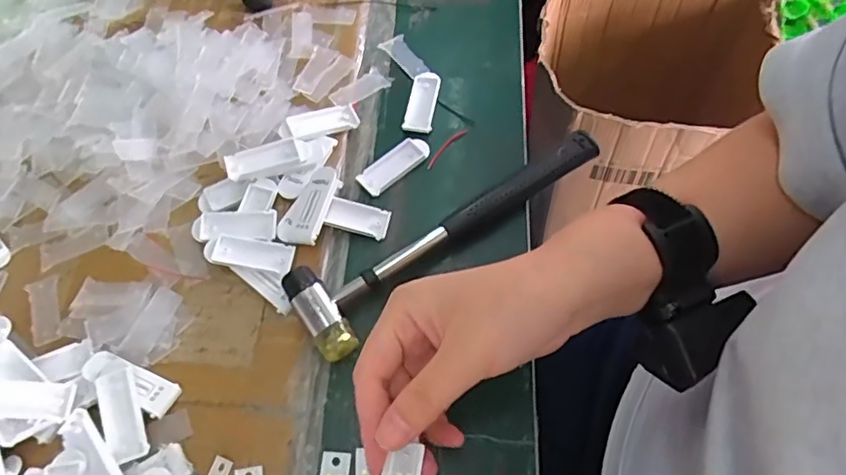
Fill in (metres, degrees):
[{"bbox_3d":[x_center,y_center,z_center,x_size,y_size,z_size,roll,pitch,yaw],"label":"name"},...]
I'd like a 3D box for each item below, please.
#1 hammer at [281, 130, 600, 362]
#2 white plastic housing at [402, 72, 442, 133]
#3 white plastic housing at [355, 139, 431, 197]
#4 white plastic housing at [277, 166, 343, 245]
[{"bbox_3d":[0.025,-0.005,0.378,0.233,0.025,0.055,-31,67,-14],"label":"hammer"},{"bbox_3d":[0.000,-0.105,0.442,0.022,0.006,0.055,9,63,5],"label":"white plastic housing"},{"bbox_3d":[-0.021,-0.053,0.415,0.057,0.006,0.021,-39,69,-17],"label":"white plastic housing"},{"bbox_3d":[-0.079,-0.022,0.391,0.031,0.014,0.057,13,64,7],"label":"white plastic housing"}]

